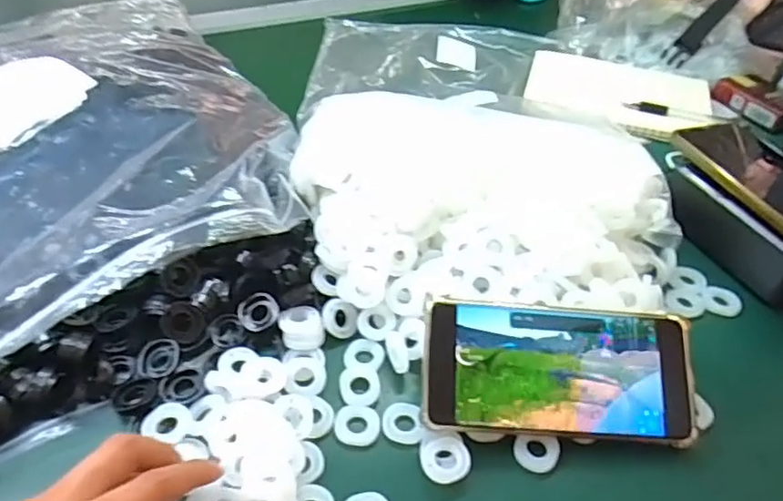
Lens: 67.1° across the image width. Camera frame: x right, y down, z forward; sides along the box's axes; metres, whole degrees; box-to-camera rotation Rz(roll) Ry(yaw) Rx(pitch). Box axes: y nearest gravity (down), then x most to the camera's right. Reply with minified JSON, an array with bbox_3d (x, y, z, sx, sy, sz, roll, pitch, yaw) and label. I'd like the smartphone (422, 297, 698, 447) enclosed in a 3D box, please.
[{"bbox_3d":[0.103,0.071,0.363,0.166,0.012,0.082,5,70,-3],"label":"smartphone"}]

